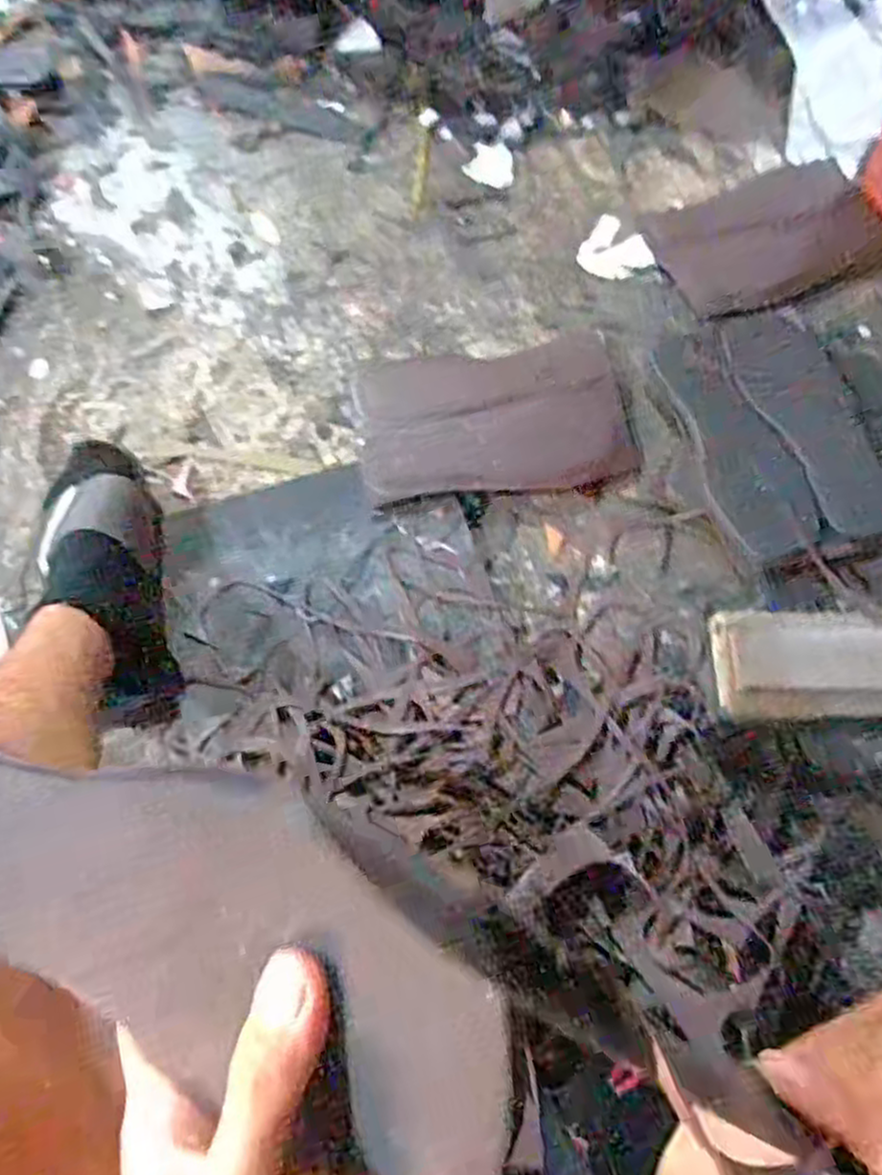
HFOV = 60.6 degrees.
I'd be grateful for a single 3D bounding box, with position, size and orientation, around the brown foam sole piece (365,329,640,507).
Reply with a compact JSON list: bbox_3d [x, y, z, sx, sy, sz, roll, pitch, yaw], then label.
[{"bbox_3d":[0.053,-0.174,0.772,0.266,0.013,0.172,-9,68,-4],"label":"brown foam sole piece"}]

